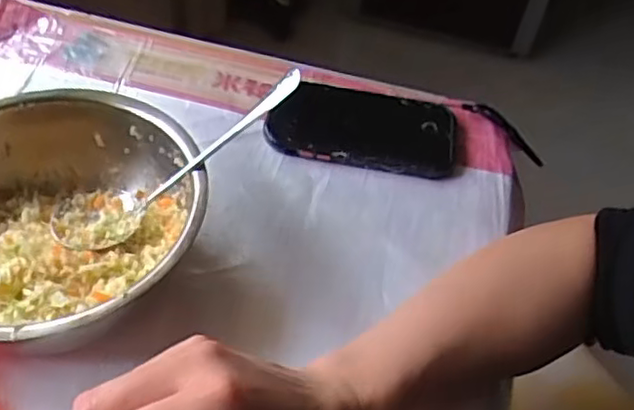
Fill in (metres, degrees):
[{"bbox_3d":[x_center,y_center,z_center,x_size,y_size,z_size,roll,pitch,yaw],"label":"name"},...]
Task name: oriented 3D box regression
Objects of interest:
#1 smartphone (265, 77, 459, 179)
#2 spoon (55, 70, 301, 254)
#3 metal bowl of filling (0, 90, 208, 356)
[{"bbox_3d":[0.039,-0.066,0.539,0.148,0.016,0.088,10,49,3],"label":"smartphone"},{"bbox_3d":[-0.082,-0.025,0.397,0.173,0.031,0.048,-32,52,10],"label":"spoon"},{"bbox_3d":[-0.162,0.018,0.409,0.177,0.076,0.176,3,49,-3],"label":"metal bowl of filling"}]

